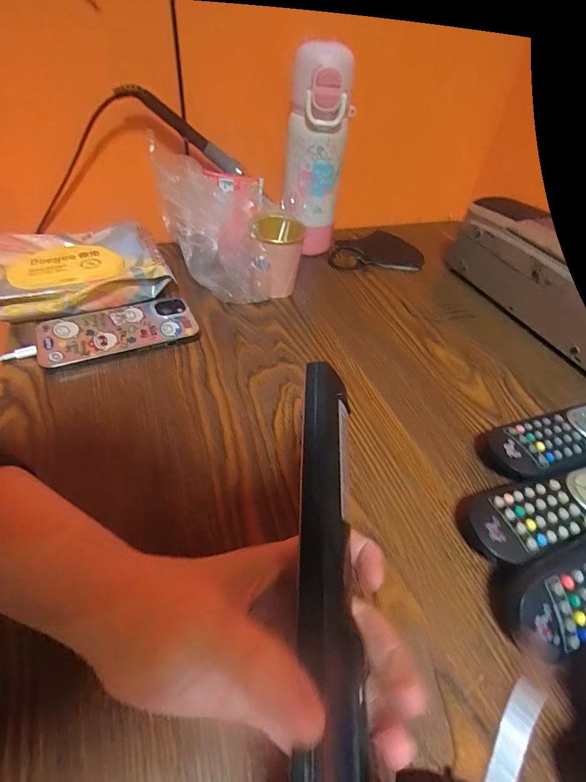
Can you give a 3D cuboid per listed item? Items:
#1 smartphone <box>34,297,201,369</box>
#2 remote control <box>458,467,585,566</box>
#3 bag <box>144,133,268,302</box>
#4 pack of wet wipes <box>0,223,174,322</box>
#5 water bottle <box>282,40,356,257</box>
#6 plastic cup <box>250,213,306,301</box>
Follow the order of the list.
[{"bbox_3d":[-0.178,-0.060,0.390,0.146,0.016,0.076,-17,50,-20],"label":"smartphone"},{"bbox_3d":[0.206,0.079,0.280,0.196,0.026,0.047,-13,49,-17],"label":"remote control"},{"bbox_3d":[-0.086,-0.184,0.441,0.114,0.134,0.135,-9,48,-14],"label":"bag"},{"bbox_3d":[-0.259,-0.136,0.423,0.210,0.037,0.133,-20,52,-22],"label":"pack of wet wipes"},{"bbox_3d":[0.025,-0.257,0.455,0.069,0.233,0.062,3,47,-2],"label":"water bottle"},{"bbox_3d":[-0.016,-0.158,0.452,0.056,0.083,0.068,2,47,-4],"label":"plastic cup"}]

